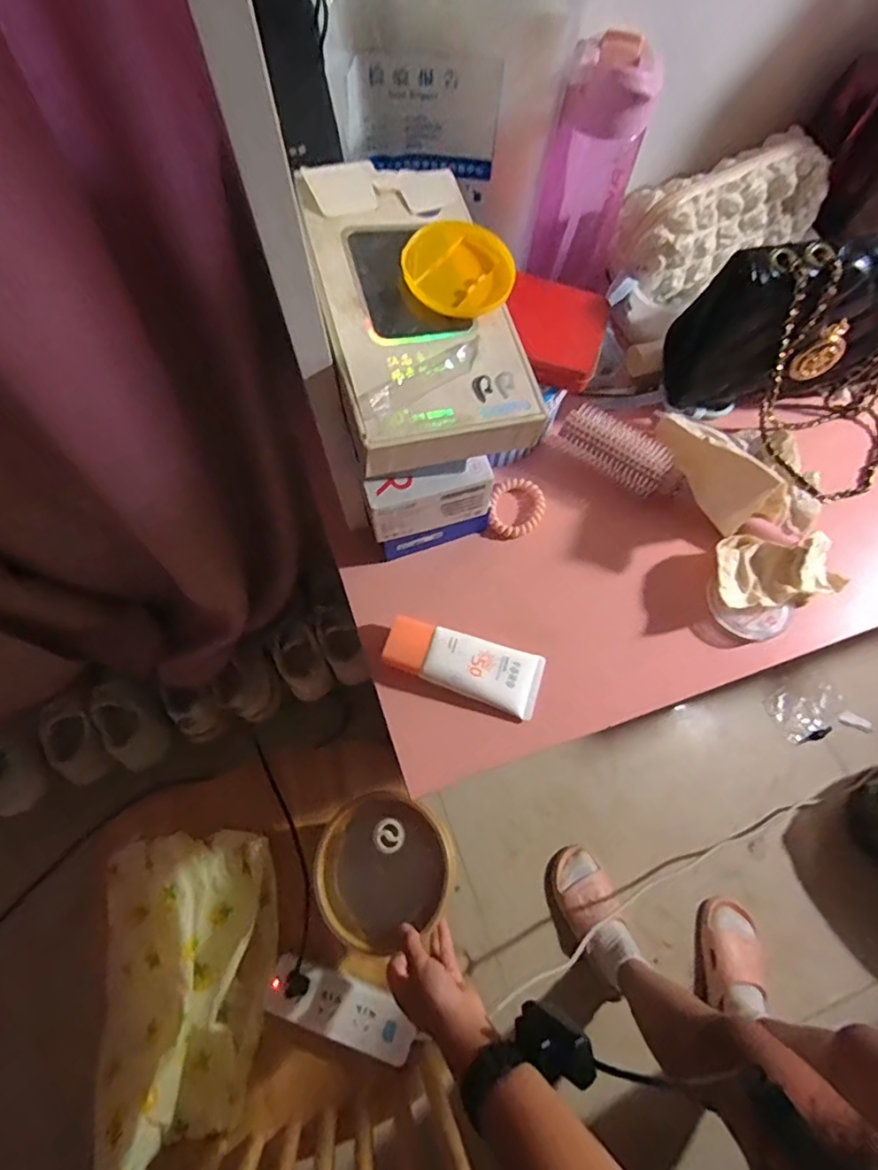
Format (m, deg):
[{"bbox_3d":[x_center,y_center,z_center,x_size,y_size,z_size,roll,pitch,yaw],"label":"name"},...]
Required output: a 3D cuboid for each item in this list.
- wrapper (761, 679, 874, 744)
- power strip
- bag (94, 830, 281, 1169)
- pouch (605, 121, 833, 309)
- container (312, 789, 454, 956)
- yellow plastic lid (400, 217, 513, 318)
[{"bbox_3d":[0.786,0.262,1.184,0.188,0.023,0.116,-10,71,-5],"label":"wrapper"},{"bbox_3d":[-0.112,0.487,0.649,0.175,0.037,0.057,22,71,6],"label":"power strip"},{"bbox_3d":[-0.294,0.449,0.643,0.186,0.108,0.293,-3,71,-3],"label":"bag"},{"bbox_3d":[0.262,-0.340,0.522,0.184,0.084,0.089,-28,74,-11],"label":"pouch"},{"bbox_3d":[-0.066,0.307,0.622,0.161,0.028,0.148,-13,57,21],"label":"container"},{"bbox_3d":[0.013,-0.187,0.332,0.060,0.015,0.064,1,71,-2],"label":"yellow plastic lid"}]

